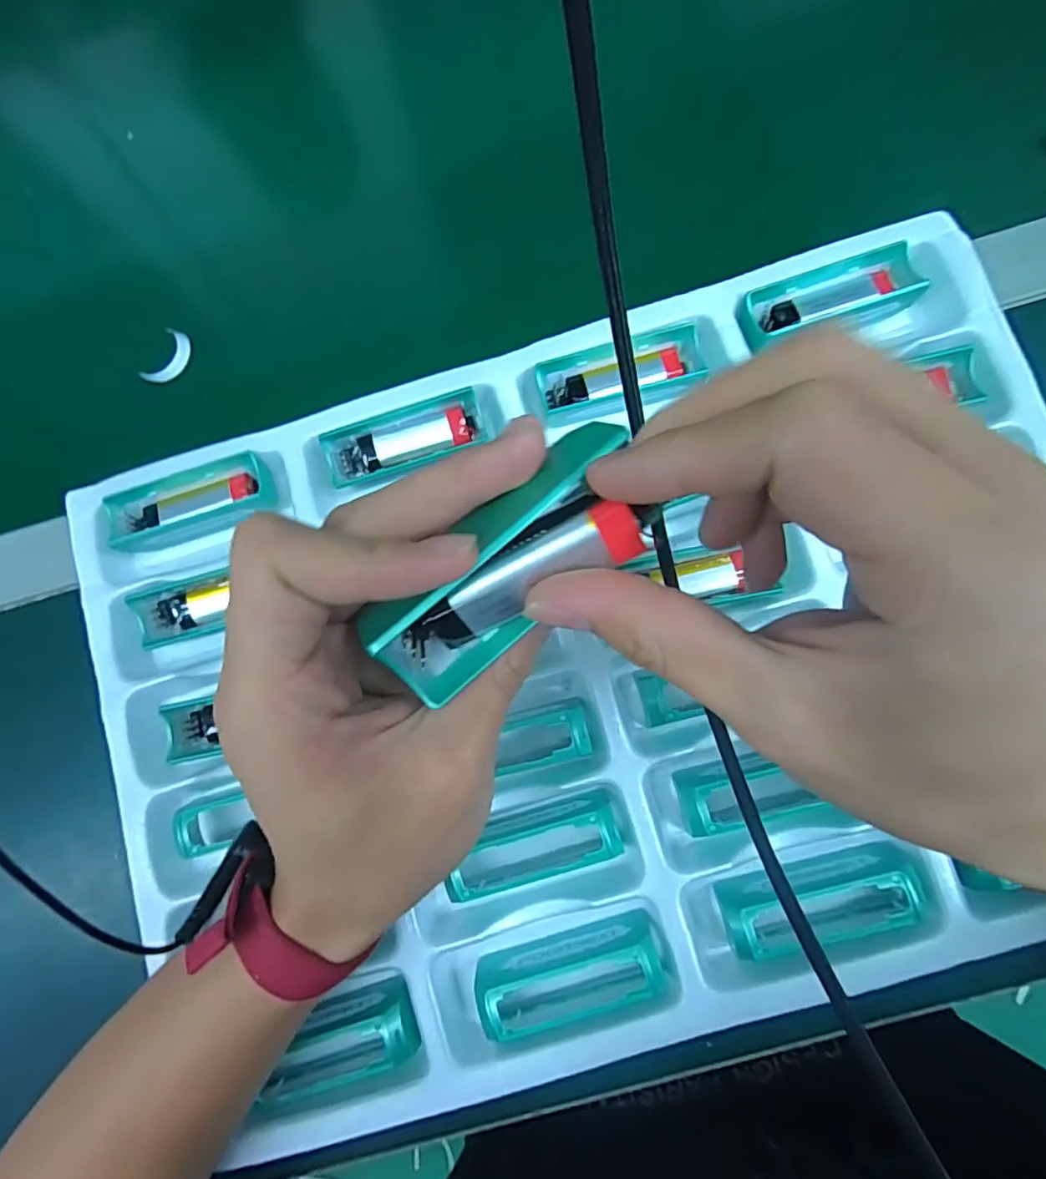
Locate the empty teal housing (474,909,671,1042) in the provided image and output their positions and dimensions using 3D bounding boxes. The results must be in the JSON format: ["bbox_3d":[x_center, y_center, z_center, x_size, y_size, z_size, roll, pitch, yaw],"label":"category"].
[{"bbox_3d":[0.022,0.169,0.253,0.079,0.022,0.035,-18,81,1],"label":"empty teal housing"}]

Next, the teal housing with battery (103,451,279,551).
[{"bbox_3d":[-0.168,-0.042,0.297,0.084,0.014,0.030,-20,81,1],"label":"teal housing with battery"}]

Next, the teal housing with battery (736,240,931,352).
[{"bbox_3d":[0.147,-0.140,0.284,0.084,0.015,0.031,-15,81,2],"label":"teal housing with battery"}]

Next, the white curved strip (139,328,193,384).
[{"bbox_3d":[-0.201,-0.130,0.336,0.007,0.022,0.033,38,86,8],"label":"white curved strip"}]

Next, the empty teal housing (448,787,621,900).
[{"bbox_3d":[0.005,0.114,0.265,0.077,0.025,0.030,-16,81,2],"label":"empty teal housing"}]

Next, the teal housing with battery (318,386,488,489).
[{"bbox_3d":[-0.059,-0.076,0.293,0.079,0.015,0.025,-18,81,1],"label":"teal housing with battery"}]

